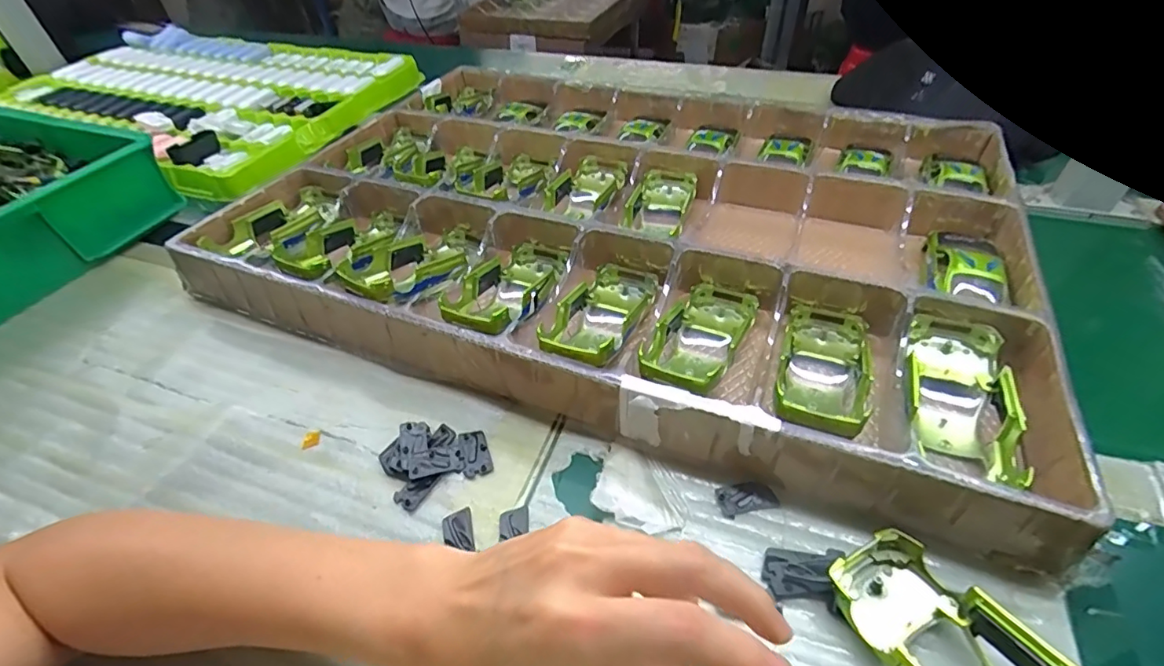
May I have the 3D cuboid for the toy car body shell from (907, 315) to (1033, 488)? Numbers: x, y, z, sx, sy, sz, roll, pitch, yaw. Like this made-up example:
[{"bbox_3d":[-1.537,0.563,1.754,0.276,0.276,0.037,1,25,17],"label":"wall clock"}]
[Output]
[{"bbox_3d":[0.231,0.038,0.325,0.056,0.035,0.116,15,48,17],"label":"toy car body shell"}]

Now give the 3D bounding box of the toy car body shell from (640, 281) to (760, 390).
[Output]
[{"bbox_3d":[0.083,0.006,0.369,0.059,0.039,0.138,20,29,21],"label":"toy car body shell"}]

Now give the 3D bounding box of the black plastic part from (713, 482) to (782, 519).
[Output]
[{"bbox_3d":[0.097,0.096,0.306,0.034,0.004,0.019,-12,46,-8],"label":"black plastic part"}]

